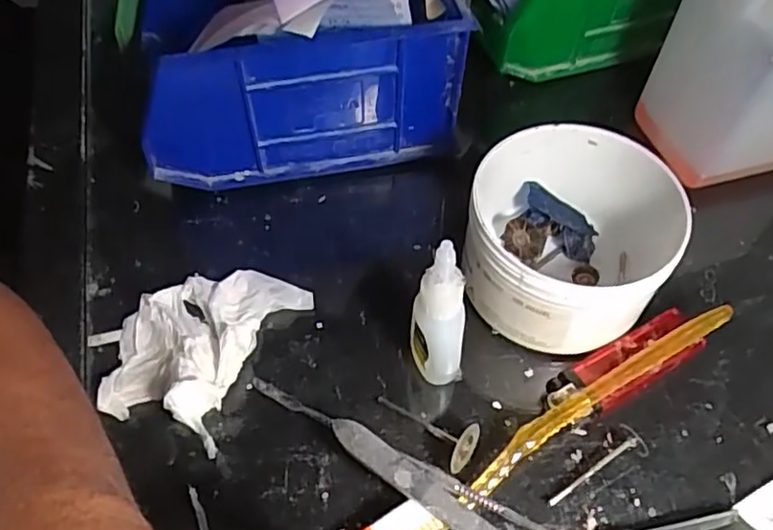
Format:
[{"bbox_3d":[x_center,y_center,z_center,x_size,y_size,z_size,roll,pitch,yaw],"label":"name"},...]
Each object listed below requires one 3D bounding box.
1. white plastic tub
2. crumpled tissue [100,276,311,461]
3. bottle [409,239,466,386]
[{"bbox_3d":[0.084,-0.010,0.299,0.092,0.061,0.090,7,56,5],"label":"white plastic tub"},{"bbox_3d":[-0.086,0.033,0.293,0.066,0.024,0.088,20,58,14],"label":"crumpled tissue"},{"bbox_3d":[0.021,0.024,0.260,0.022,0.088,0.019,3,56,2],"label":"bottle"}]

